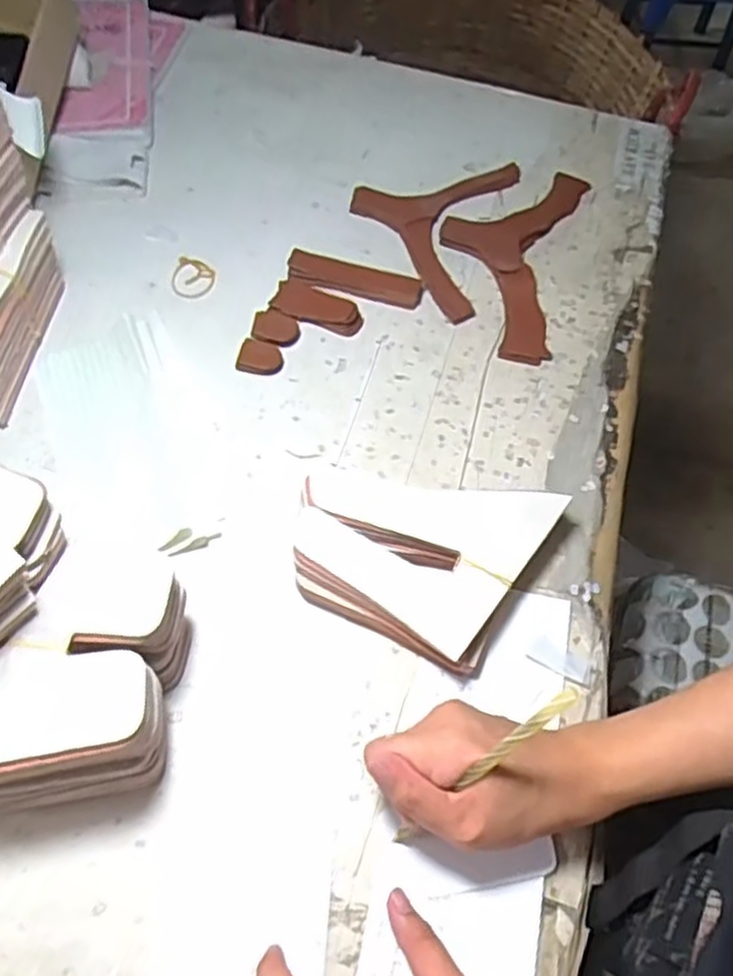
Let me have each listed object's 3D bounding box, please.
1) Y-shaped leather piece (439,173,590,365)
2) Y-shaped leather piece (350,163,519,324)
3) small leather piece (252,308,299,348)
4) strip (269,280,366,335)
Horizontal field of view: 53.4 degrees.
[{"bbox_3d":[0.133,-0.231,0.702,0.123,0.019,0.257,16,59,5],"label":"Y-shaped leather piece"},{"bbox_3d":[0.055,-0.262,0.719,0.147,0.016,0.216,16,62,7],"label":"Y-shaped leather piece"},{"bbox_3d":[-0.079,-0.139,0.638,0.038,0.008,0.039,3,59,-3],"label":"small leather piece"},{"bbox_3d":[-0.044,-0.161,0.648,0.080,0.007,0.035,17,77,5],"label":"strip"}]

